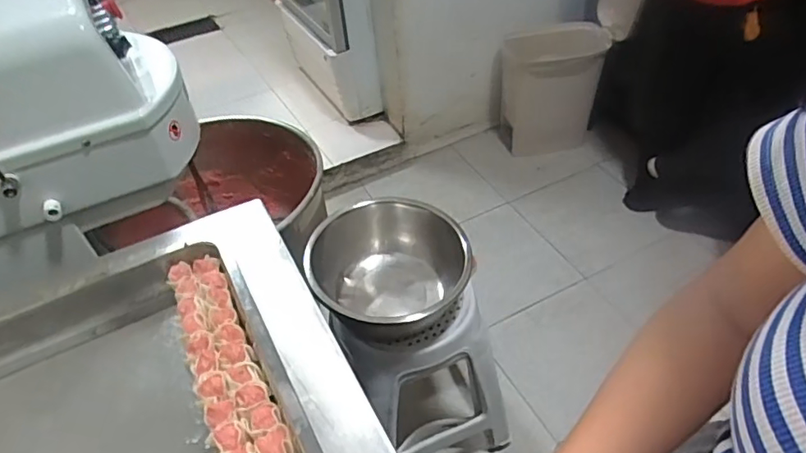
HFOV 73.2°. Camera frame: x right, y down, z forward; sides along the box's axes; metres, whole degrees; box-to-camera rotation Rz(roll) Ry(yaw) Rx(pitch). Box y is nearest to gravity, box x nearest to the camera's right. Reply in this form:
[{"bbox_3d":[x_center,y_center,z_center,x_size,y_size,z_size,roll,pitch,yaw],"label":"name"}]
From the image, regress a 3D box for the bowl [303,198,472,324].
[{"bbox_3d":[-0.024,0.094,1.016,0.299,0.144,0.277,-3,45,3],"label":"bowl"}]

